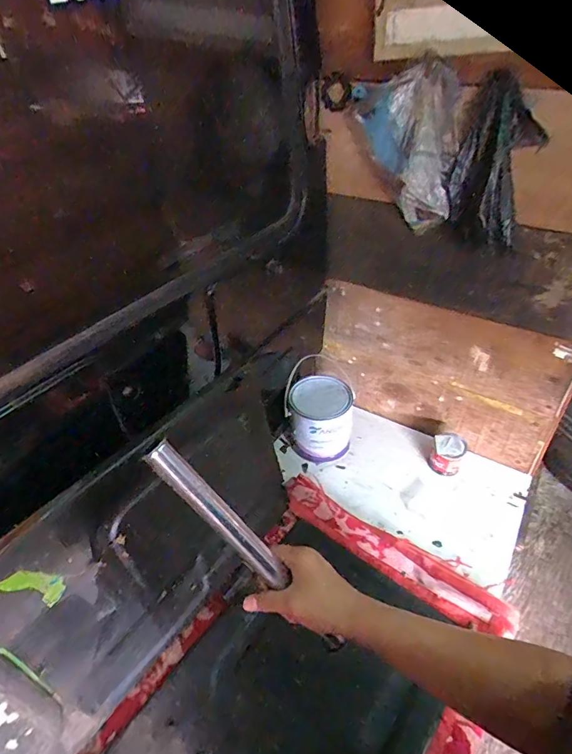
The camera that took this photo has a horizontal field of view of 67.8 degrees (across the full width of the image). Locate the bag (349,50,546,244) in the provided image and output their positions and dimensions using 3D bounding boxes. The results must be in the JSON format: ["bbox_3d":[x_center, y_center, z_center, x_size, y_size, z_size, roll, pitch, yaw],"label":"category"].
[{"bbox_3d":[0.249,-0.359,0.699,0.127,0.239,0.307,-19,41,-17],"label":"bag"}]

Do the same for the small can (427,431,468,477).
[{"bbox_3d":[0.371,0.176,0.976,0.067,0.075,0.072,-3,39,2],"label":"small can"}]

